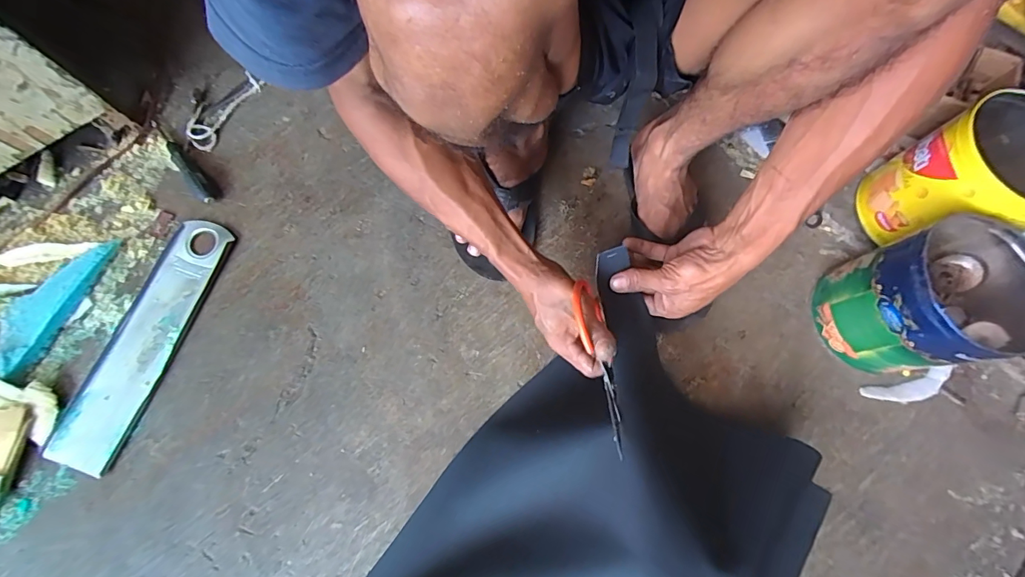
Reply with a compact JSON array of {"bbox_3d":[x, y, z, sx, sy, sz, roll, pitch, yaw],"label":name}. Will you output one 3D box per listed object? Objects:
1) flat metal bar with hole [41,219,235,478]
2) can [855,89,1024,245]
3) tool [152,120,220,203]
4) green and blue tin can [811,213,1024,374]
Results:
[{"bbox_3d":[-0.440,0.060,0.532,0.082,0.012,0.304,22,76,2],"label":"flat metal bar with hole"},{"bbox_3d":[0.555,-0.128,0.541,0.143,0.147,0.146,-15,74,-7],"label":"can"},{"bbox_3d":[-0.430,-0.162,0.577,0.023,0.018,0.142,-43,80,-12],"label":"tool"},{"bbox_3d":[0.482,0.014,0.517,0.167,0.147,0.144,-24,76,-9],"label":"green and blue tin can"}]

